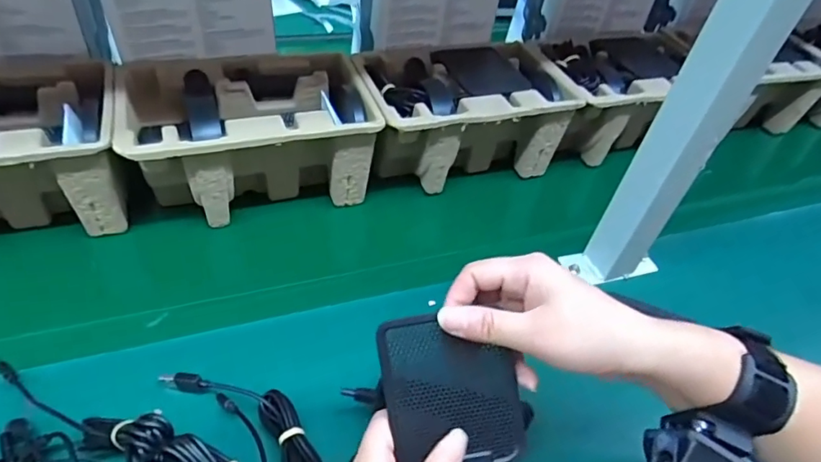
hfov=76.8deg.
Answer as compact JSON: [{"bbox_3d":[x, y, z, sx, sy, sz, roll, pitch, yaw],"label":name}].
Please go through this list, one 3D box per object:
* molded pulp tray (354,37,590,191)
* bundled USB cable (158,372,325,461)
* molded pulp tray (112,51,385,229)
[{"bbox_3d":[0.058,-0.132,0.592,0.217,0.110,0.146,-14,48,-17],"label":"molded pulp tray"},{"bbox_3d":[-0.101,0.128,0.352,0.153,0.026,0.043,30,51,24],"label":"bundled USB cable"},{"bbox_3d":[-0.155,-0.096,0.523,0.226,0.117,0.138,-13,48,-16],"label":"molded pulp tray"}]

